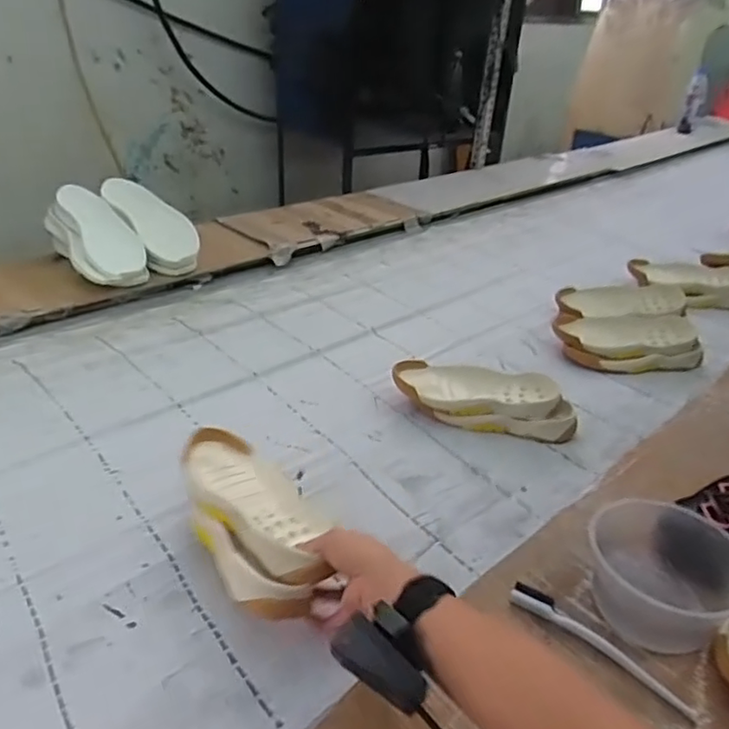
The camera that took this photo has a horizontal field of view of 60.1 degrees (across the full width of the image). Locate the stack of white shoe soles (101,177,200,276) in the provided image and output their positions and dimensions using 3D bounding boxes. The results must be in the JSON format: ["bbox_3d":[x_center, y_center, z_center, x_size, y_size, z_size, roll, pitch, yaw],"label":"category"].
[{"bbox_3d":[-0.447,-0.302,1.287,0.103,0.064,0.303,-23,59,-40],"label":"stack of white shoe soles"}]

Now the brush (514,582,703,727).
[{"bbox_3d":[0.209,0.247,0.556,0.170,0.017,0.026,28,39,34],"label":"brush"}]

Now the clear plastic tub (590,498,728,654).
[{"bbox_3d":[0.265,0.199,0.575,0.124,0.083,0.121,2,31,-1],"label":"clear plastic tub"}]

